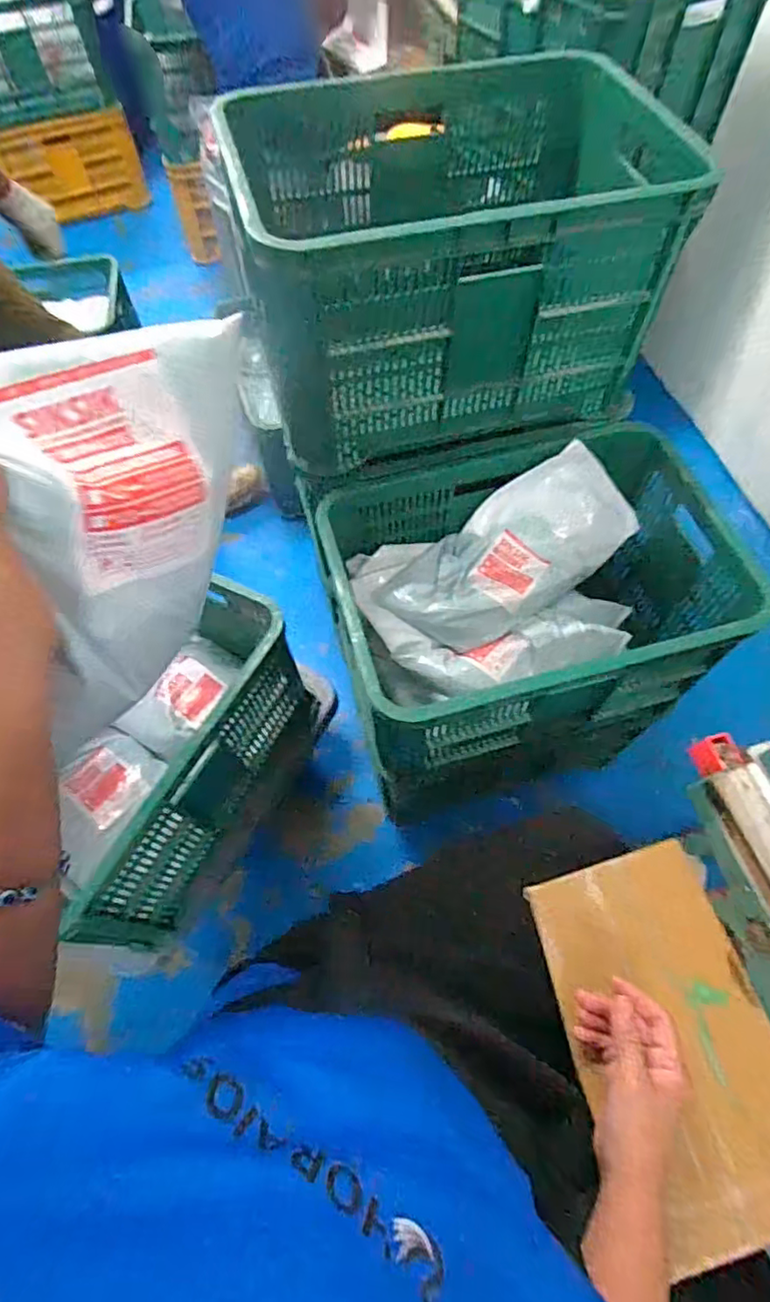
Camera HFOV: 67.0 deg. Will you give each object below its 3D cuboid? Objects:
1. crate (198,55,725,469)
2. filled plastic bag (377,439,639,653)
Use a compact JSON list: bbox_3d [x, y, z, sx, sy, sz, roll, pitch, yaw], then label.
[{"bbox_3d":[0.077,-0.533,0.790,0.502,0.273,0.403,-13,63,-5],"label":"crate"},{"bbox_3d":[0.199,-0.156,0.892,0.400,0.142,0.174,-31,66,-14],"label":"filled plastic bag"}]

